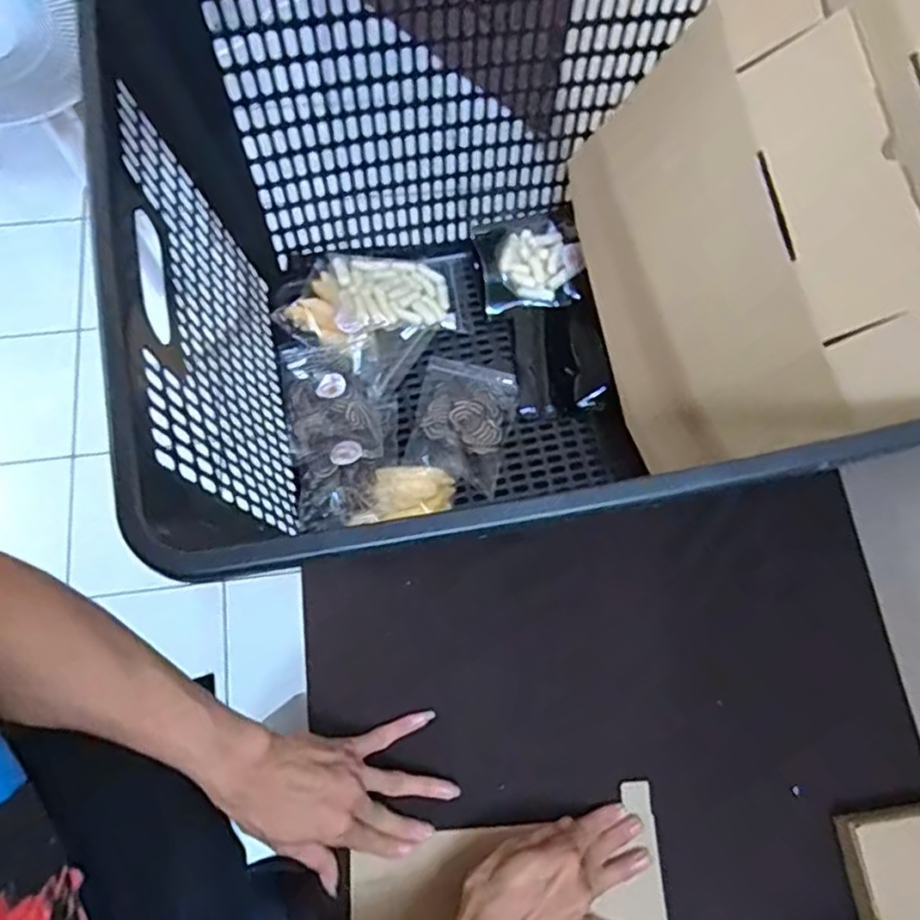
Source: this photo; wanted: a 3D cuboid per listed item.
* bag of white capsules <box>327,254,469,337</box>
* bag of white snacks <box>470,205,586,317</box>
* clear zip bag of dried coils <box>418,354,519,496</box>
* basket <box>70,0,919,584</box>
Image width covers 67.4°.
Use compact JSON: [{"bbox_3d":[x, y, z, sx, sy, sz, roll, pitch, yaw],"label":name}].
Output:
[{"bbox_3d":[-0.065,-0.175,0.722,0.140,0.016,0.095,-2,66,-20],"label":"bag of white capsules"},{"bbox_3d":[0.075,-0.210,0.733,0.111,0.024,0.103,-10,70,-5],"label":"bag of white snacks"},{"bbox_3d":[0.004,-0.039,0.679,0.091,0.026,0.134,10,70,3],"label":"clear zip bag of dried coils"},{"bbox_3d":[0.039,-0.125,0.563,0.506,0.316,0.425,-11,70,-5],"label":"basket"}]

